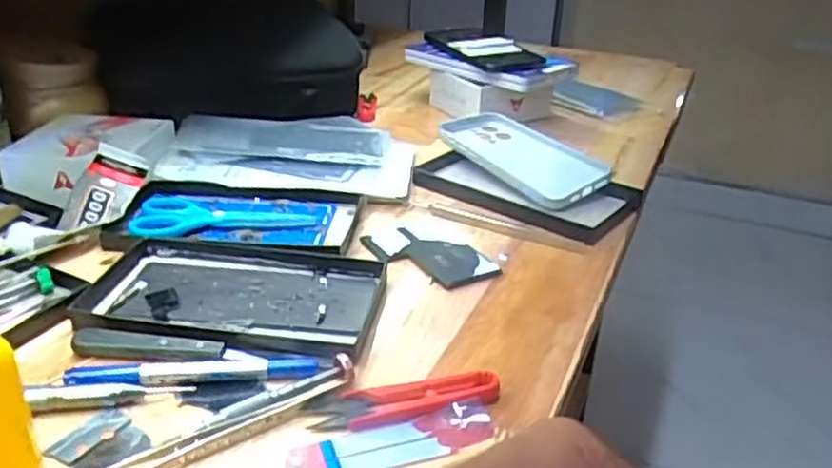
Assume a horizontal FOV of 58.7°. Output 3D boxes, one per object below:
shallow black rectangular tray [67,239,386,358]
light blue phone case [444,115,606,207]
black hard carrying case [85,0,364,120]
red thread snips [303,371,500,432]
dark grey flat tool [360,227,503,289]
[{"bbox_3d":[-0.117,0.038,0.477,0.179,0.014,0.108,8,28,5],"label":"shallow black rectangular tray"},{"bbox_3d":[0.100,-0.075,0.682,0.099,0.013,0.166,-22,41,-32],"label":"light blue phone case"},{"bbox_3d":[-0.187,-0.194,0.762,0.252,0.117,0.138,-2,29,-13],"label":"black hard carrying case"},{"bbox_3d":[-0.005,0.085,0.386,0.098,0.012,0.023,-4,29,-16],"label":"red thread snips"},{"bbox_3d":[0.013,0.013,0.538,0.058,0.007,0.093,-20,37,-38],"label":"dark grey flat tool"}]

